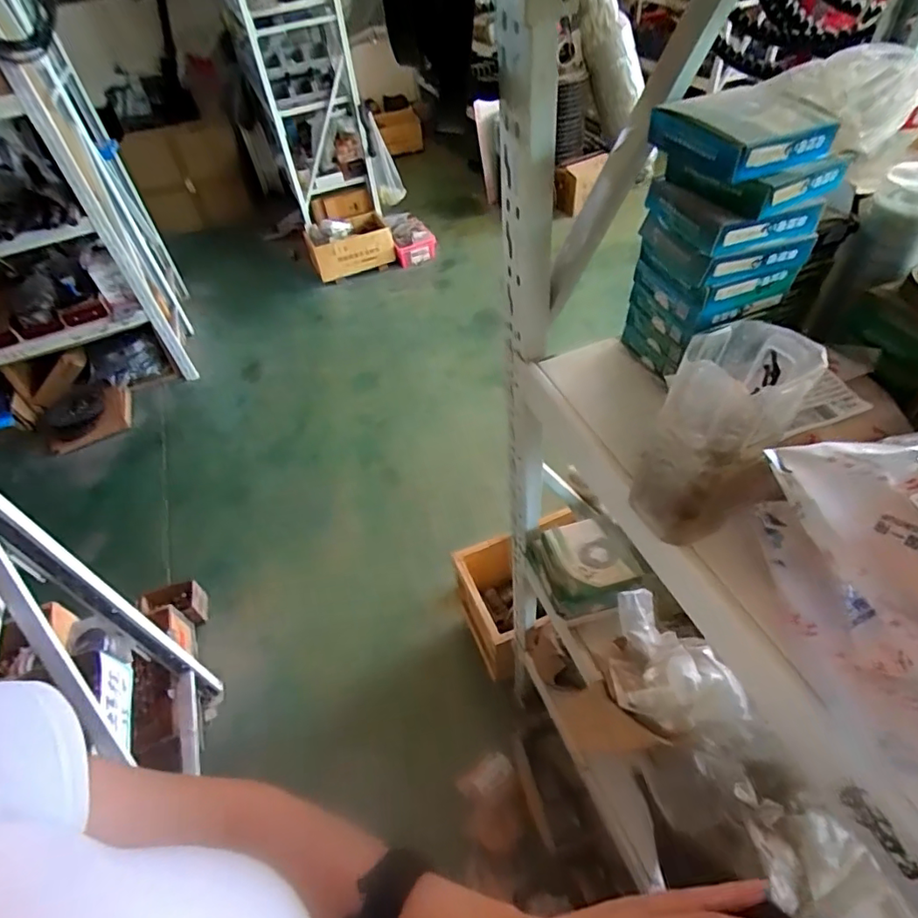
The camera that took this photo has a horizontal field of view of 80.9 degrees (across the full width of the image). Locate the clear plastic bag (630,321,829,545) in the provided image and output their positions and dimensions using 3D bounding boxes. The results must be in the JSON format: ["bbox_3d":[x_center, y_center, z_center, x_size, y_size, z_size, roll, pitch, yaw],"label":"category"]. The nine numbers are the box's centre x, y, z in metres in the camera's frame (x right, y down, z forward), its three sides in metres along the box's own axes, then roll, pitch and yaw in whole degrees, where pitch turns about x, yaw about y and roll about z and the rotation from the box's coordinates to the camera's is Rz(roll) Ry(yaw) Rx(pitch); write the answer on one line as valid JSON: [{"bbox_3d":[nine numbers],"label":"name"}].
[{"bbox_3d":[0.169,-0.011,0.350,0.081,0.134,0.065,-26,51,-15],"label":"clear plastic bag"}]

